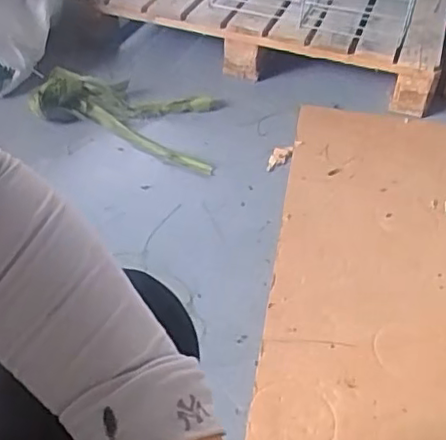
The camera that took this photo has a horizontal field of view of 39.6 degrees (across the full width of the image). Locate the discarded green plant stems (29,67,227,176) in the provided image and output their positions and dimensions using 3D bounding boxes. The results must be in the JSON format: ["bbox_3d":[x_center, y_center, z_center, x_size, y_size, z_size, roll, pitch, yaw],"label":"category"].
[{"bbox_3d":[-0.188,-0.260,1.388,0.430,0.111,0.254,14,42,14],"label":"discarded green plant stems"}]

